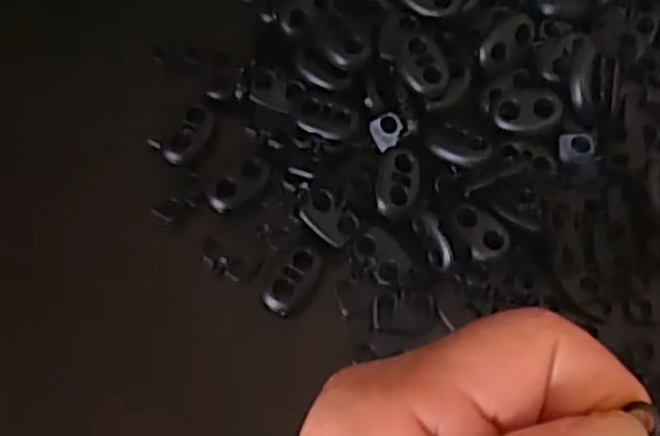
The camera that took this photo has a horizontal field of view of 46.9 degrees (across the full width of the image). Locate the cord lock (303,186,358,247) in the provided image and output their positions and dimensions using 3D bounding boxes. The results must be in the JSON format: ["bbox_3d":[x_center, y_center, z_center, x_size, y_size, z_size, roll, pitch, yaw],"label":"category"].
[{"bbox_3d":[0.000,-0.001,0.225,0.011,0.004,0.019,-42,76,-16],"label":"cord lock"}]

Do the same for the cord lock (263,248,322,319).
[{"bbox_3d":[-0.011,0.018,0.221,0.012,0.005,0.021,35,72,10],"label":"cord lock"}]

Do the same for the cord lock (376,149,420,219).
[{"bbox_3d":[0.020,-0.010,0.226,0.013,0.008,0.019,14,69,3],"label":"cord lock"}]

